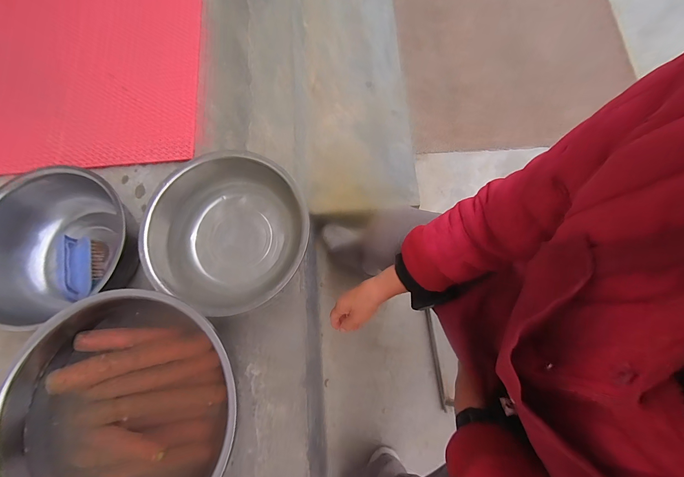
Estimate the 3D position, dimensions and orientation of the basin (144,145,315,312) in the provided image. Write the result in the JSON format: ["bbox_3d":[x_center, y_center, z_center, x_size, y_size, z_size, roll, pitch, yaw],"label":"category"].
[{"bbox_3d":[-0.209,-0.011,0.609,0.283,0.106,0.285,0,77,1],"label":"basin"}]

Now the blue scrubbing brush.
[{"bbox_3d":[-0.527,0.059,0.624,0.049,0.061,0.127,-9,77,3],"label":"blue scrubbing brush"}]

